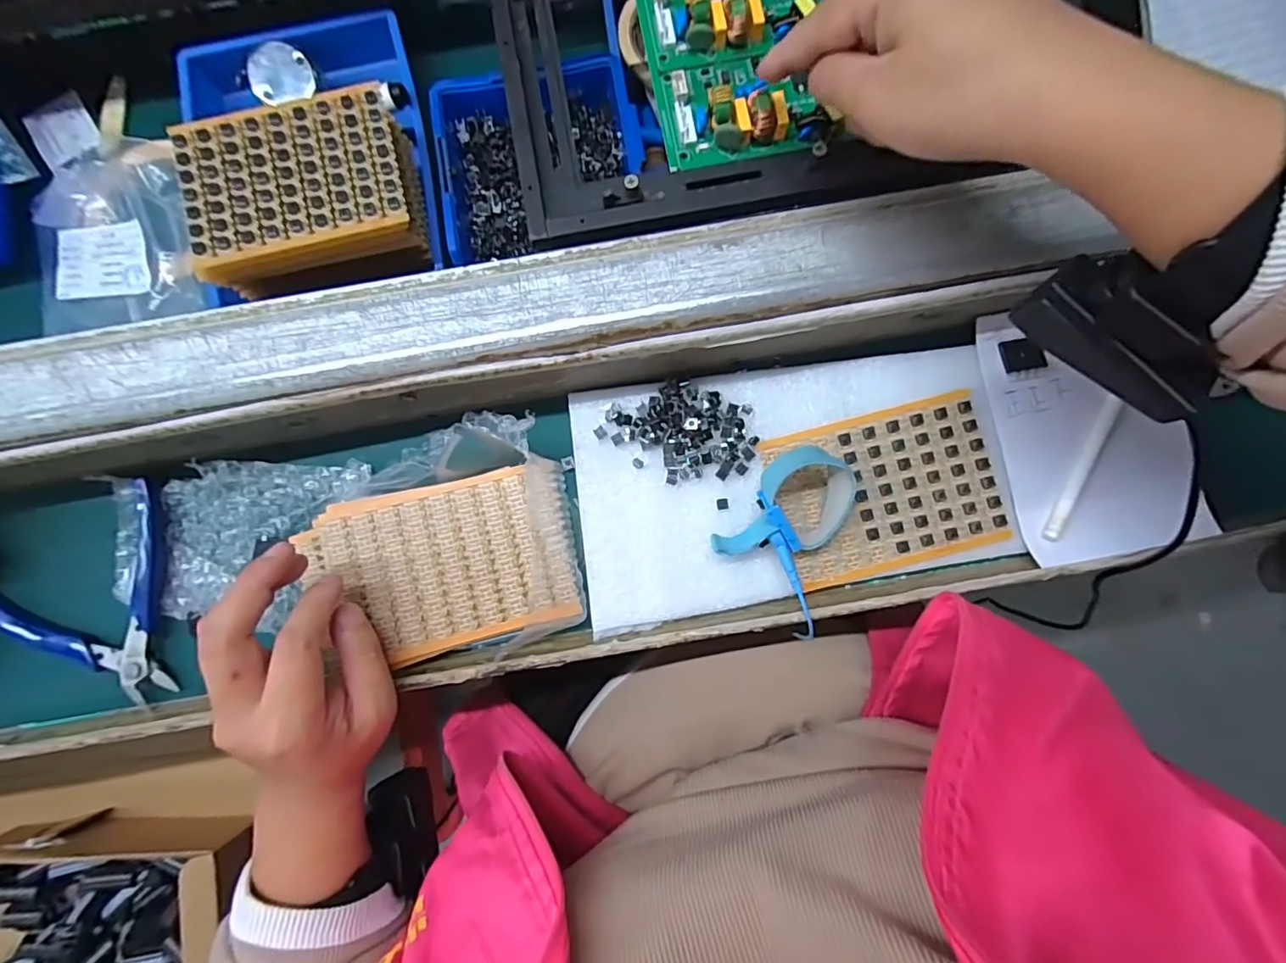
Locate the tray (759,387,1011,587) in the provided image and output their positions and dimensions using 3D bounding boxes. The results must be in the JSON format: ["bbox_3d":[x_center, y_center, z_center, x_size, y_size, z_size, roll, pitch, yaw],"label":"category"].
[{"bbox_3d":[0.134,0.005,0.314,0.117,0.006,0.085,-15,84,-2],"label":"tray"}]

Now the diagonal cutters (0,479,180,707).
[{"bbox_3d":[-0.292,0.071,0.319,0.110,0.020,0.103,-38,86,-4],"label":"diagonal cutters"}]

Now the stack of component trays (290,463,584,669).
[{"bbox_3d":[-0.107,0.045,0.311,0.137,0.012,0.088,-12,84,-2],"label":"stack of component trays"}]

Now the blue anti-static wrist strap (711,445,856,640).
[{"bbox_3d":[0.082,0.028,0.298,0.068,0.032,0.081,37,85,3],"label":"blue anti-static wrist strap"}]

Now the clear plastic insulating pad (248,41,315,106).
[{"bbox_3d":[-0.237,-0.268,0.372,0.037,0.004,0.037,-19,102,-13],"label":"clear plastic insulating pad"}]

